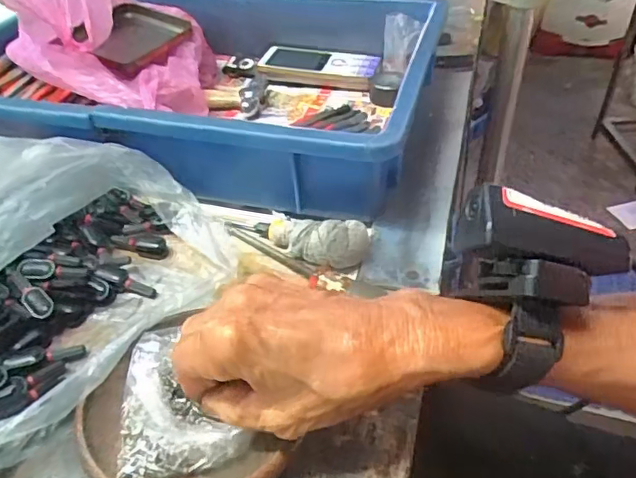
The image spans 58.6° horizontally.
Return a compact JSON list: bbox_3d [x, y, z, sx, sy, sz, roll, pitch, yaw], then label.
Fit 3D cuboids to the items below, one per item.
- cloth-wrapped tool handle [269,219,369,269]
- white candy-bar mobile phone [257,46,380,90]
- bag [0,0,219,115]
[{"bbox_3d":[-0.003,-0.001,0.371,0.069,0.026,0.023,11,41,16],"label":"cloth-wrapped tool handle"},{"bbox_3d":[-0.002,-0.177,0.582,0.127,0.017,0.059,10,41,15],"label":"white candy-bar mobile phone"},{"bbox_3d":[-0.177,-0.193,0.519,0.141,0.121,0.194,-5,39,-2],"label":"bag"}]

